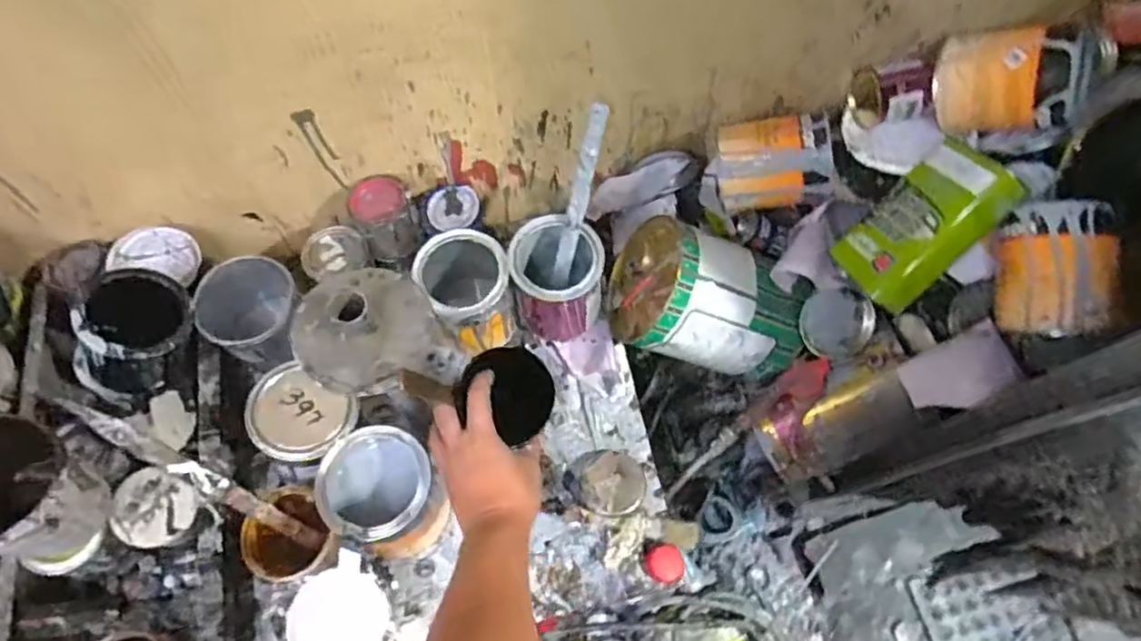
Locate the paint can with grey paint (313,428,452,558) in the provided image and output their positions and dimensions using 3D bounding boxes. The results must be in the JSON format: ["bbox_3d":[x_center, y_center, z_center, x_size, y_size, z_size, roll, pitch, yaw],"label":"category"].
[{"bbox_3d":[-0.187,0.181,0.683,0.101,0.152,0.105,0,65,-1],"label":"paint can with grey paint"}]

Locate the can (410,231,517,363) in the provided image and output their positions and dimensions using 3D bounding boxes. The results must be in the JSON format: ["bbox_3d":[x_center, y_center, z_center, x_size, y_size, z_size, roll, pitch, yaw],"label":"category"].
[{"bbox_3d":[-0.124,-0.030,0.789,0.102,0.131,0.123,-30,69,-14],"label":"can"}]

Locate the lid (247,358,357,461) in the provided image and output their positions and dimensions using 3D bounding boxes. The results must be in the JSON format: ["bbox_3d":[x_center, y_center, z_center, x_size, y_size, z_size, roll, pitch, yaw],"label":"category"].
[{"bbox_3d":[-0.272,0.095,0.651,0.096,0.006,0.084,30,64,-3],"label":"lid"}]

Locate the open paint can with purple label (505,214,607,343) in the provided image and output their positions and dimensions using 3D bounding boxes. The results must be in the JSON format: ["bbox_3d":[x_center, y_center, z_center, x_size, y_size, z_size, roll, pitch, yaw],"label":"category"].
[{"bbox_3d":[-0.018,-0.050,0.786,0.103,0.128,0.109,0,65,-1],"label":"open paint can with purple label"}]

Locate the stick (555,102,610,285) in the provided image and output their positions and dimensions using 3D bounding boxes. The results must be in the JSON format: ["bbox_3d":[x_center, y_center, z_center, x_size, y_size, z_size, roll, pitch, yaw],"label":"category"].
[{"bbox_3d":[0.009,-0.130,0.724,0.020,0.222,0.010,21,38,8],"label":"stick"}]

